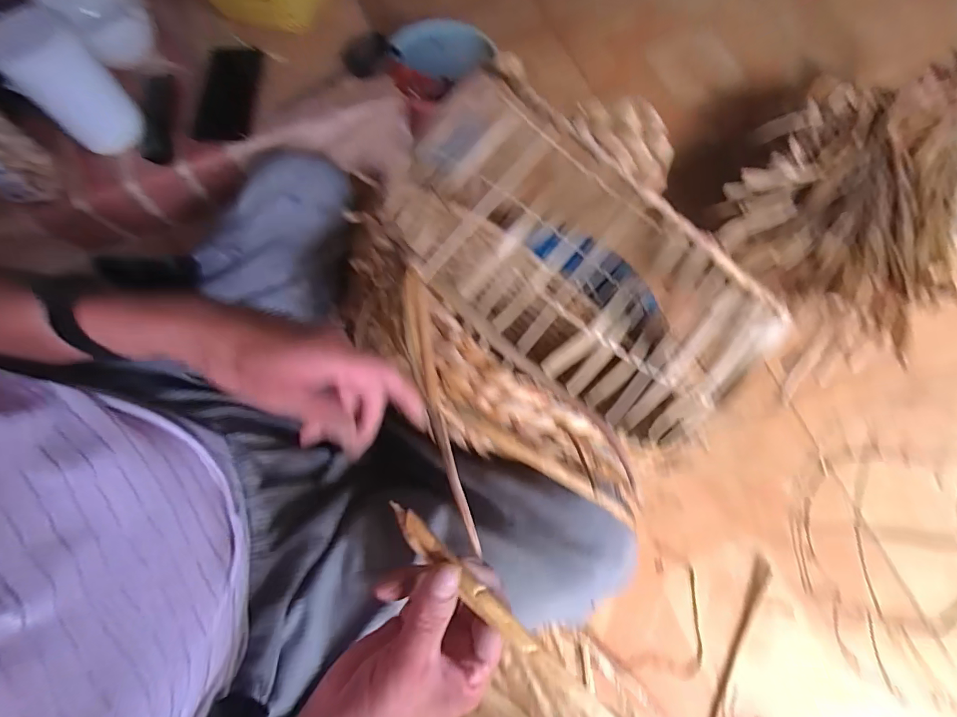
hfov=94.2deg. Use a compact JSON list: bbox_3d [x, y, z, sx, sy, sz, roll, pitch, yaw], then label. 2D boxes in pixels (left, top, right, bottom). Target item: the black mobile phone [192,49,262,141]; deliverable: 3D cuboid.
[{"bbox_3d":[-0.348,-0.372,0.616,0.073,0.017,0.165,-3,72,0],"label":"black mobile phone"}]

